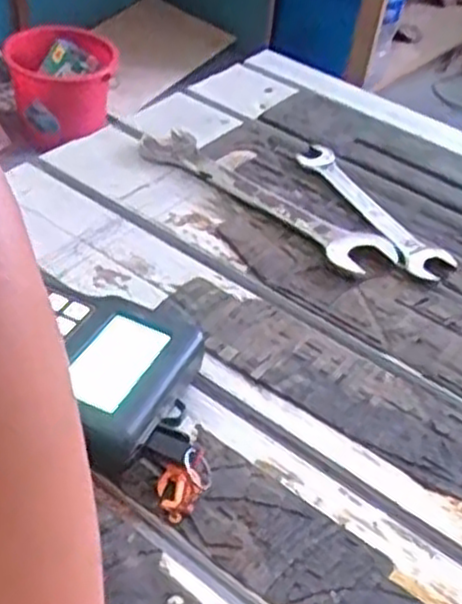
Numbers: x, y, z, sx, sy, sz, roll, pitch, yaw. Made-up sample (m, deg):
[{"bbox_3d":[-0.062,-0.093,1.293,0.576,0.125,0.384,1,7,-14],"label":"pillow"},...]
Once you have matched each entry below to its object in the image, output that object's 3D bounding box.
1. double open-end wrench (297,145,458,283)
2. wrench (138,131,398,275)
[{"bbox_3d":[0.119,-0.081,0.659,0.035,0.013,0.190,-15,46,-24],"label":"double open-end wrench"},{"bbox_3d":[0.024,-0.092,0.657,0.245,0.010,0.055,33,47,26],"label":"wrench"}]

